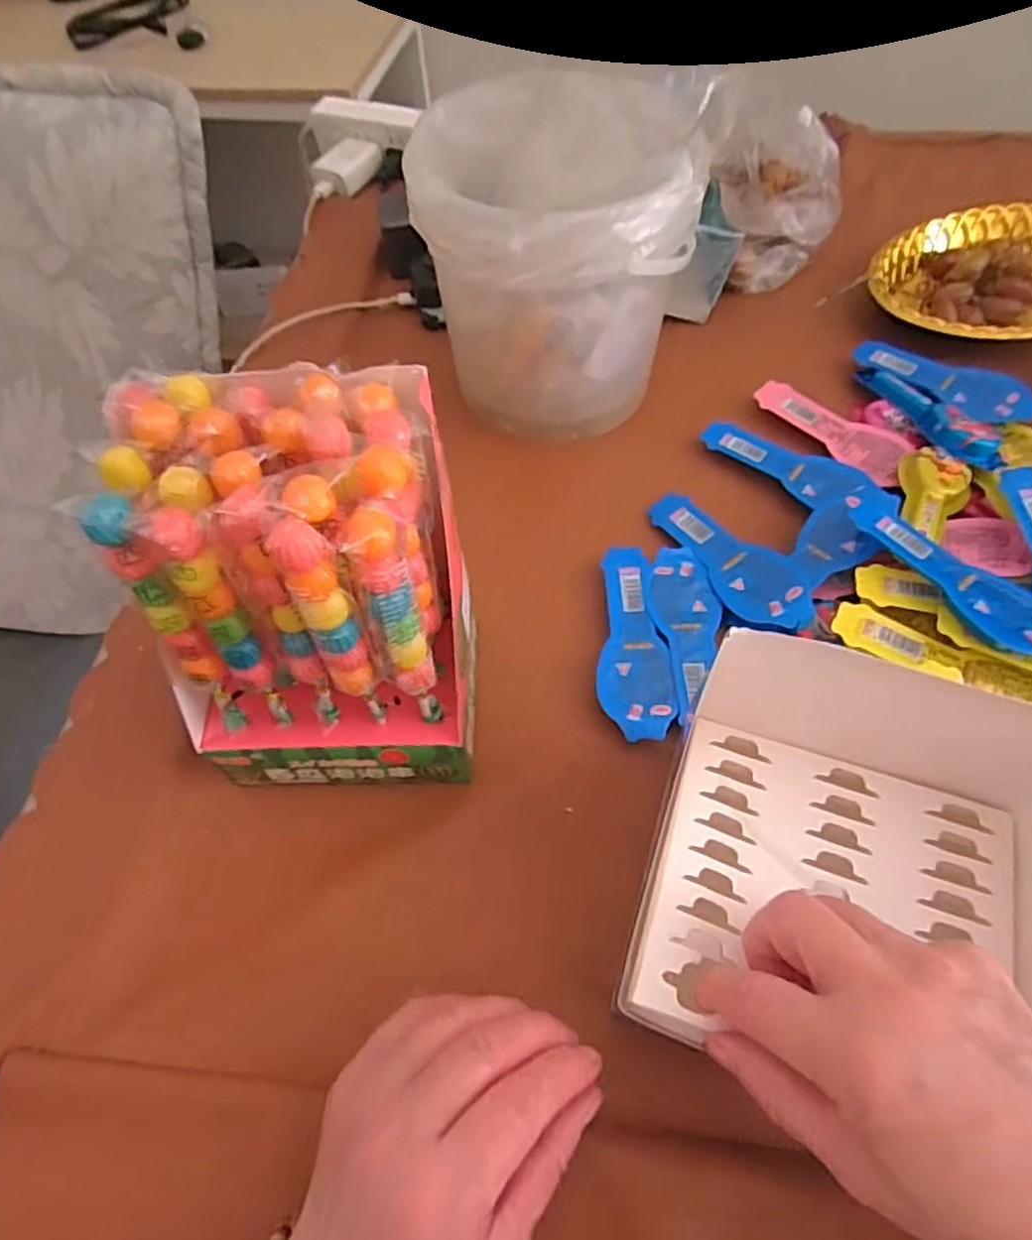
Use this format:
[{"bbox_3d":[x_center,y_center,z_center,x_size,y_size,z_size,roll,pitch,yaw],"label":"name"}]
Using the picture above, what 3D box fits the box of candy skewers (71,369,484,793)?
[{"bbox_3d":[-0.091,-0.006,0.318,0.129,0.183,0.109,-2,58,2],"label":"box of candy skewers"}]

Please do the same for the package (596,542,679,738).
[{"bbox_3d":[0.069,0.011,0.407,0.041,0.013,0.126,0,58,3],"label":"package"}]

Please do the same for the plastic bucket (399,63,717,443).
[{"bbox_3d":[0.027,-0.233,0.469,0.158,0.165,0.168,-1,58,2],"label":"plastic bucket"}]

